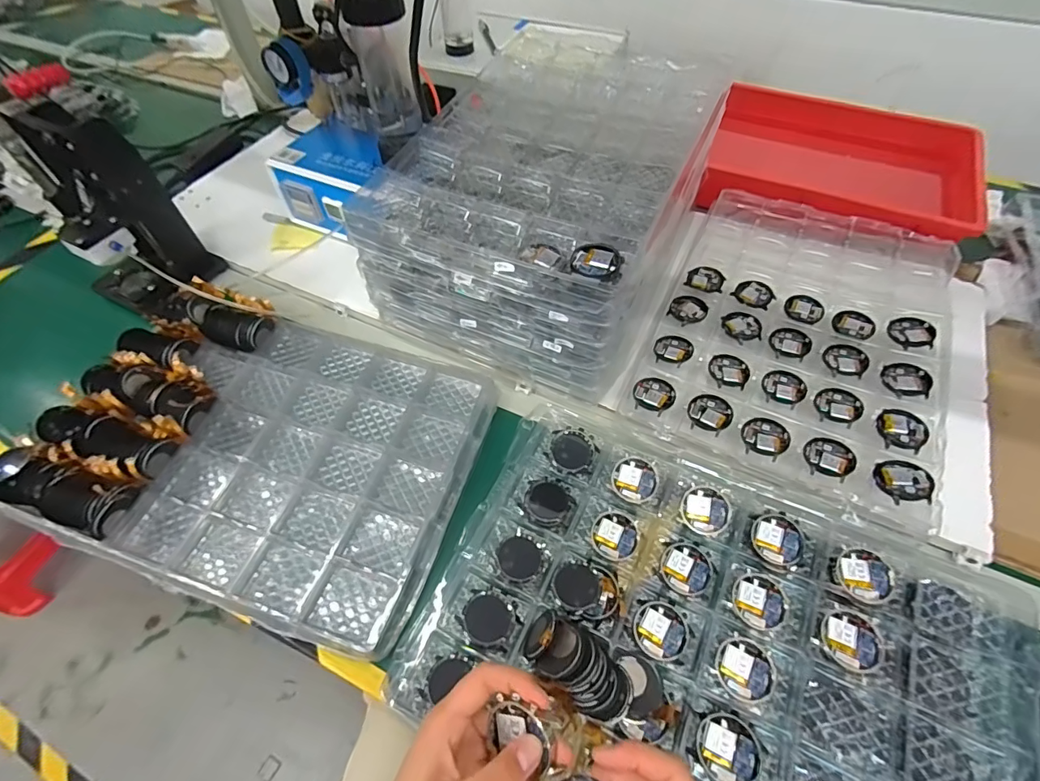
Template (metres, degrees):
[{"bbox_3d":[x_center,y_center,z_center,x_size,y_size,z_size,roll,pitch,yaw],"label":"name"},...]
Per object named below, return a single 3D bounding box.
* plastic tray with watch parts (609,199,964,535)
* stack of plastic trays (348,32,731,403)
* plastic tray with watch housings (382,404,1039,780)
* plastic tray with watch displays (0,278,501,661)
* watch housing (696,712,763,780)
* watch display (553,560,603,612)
[{"bbox_3d":[0.333,-0.081,0.562,0.297,0.025,0.431,23,58,17],"label":"plastic tray with watch parts"},{"bbox_3d":[0.044,-0.241,0.605,0.311,0.177,0.438,19,57,15],"label":"stack of plastic trays"},{"bbox_3d":[0.156,0.203,0.381,0.447,0.028,0.297,22,58,17],"label":"plastic tray with watch housings"},{"bbox_3d":[-0.271,0.048,0.501,0.433,0.060,0.303,14,56,12],"label":"plastic tray with watch displays"},{"bbox_3d":[0.154,0.265,0.349,0.043,0.007,0.042,-1,54,1],"label":"watch housing"},{"bbox_3d":[0.051,0.170,0.412,0.039,0.010,0.040,-1,54,1],"label":"watch display"}]

